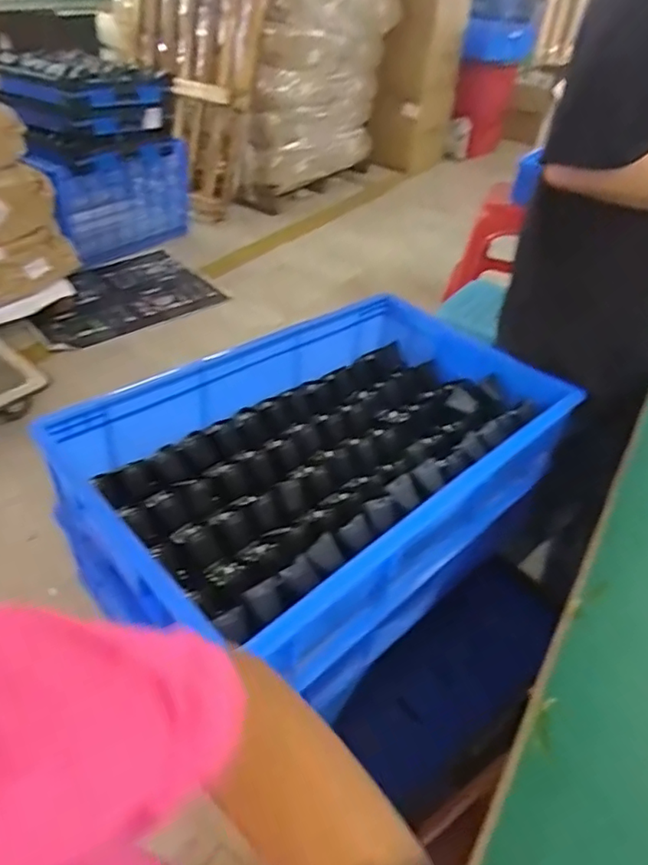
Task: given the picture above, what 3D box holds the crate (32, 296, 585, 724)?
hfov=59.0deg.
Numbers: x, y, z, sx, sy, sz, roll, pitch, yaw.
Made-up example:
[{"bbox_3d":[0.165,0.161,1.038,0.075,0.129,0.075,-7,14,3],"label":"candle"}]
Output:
[{"bbox_3d":[0.019,0.014,0.784,0.407,0.133,0.653,33,47,27],"label":"crate"}]

